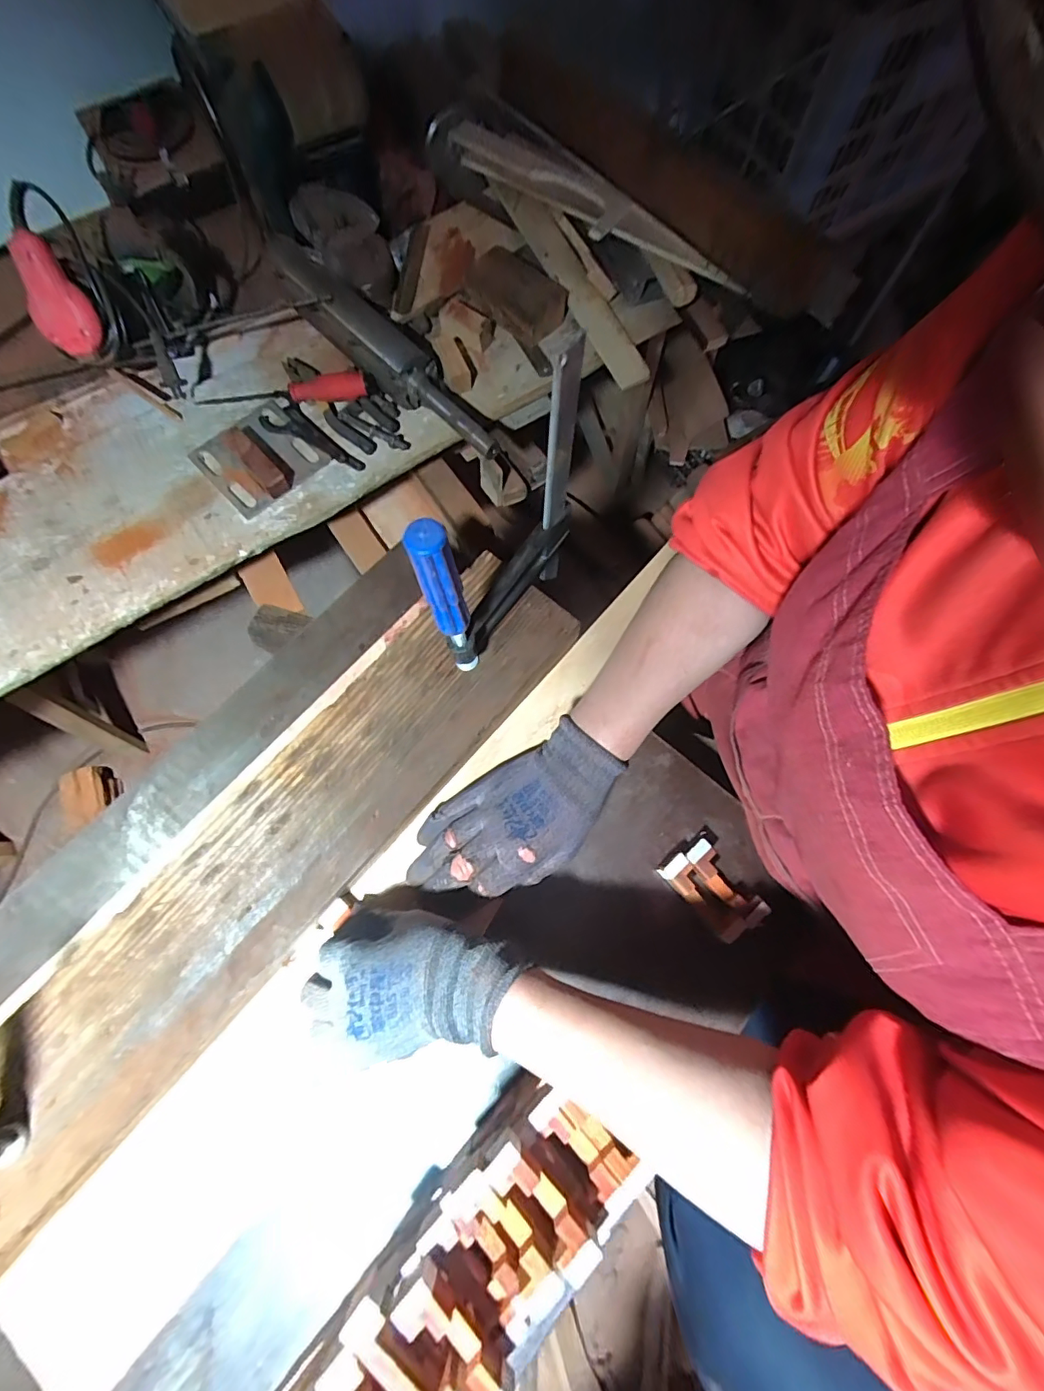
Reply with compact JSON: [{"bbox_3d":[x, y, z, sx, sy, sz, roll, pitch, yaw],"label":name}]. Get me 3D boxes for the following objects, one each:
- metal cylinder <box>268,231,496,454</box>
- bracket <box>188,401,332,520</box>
[{"bbox_3d":[-0.193,-0.480,0.697,0.427,0.078,0.083,41,76,11],"label":"metal cylinder"},{"bbox_3d":[-0.351,-0.323,0.676,0.135,0.032,0.138,-41,77,-13],"label":"bracket"}]

